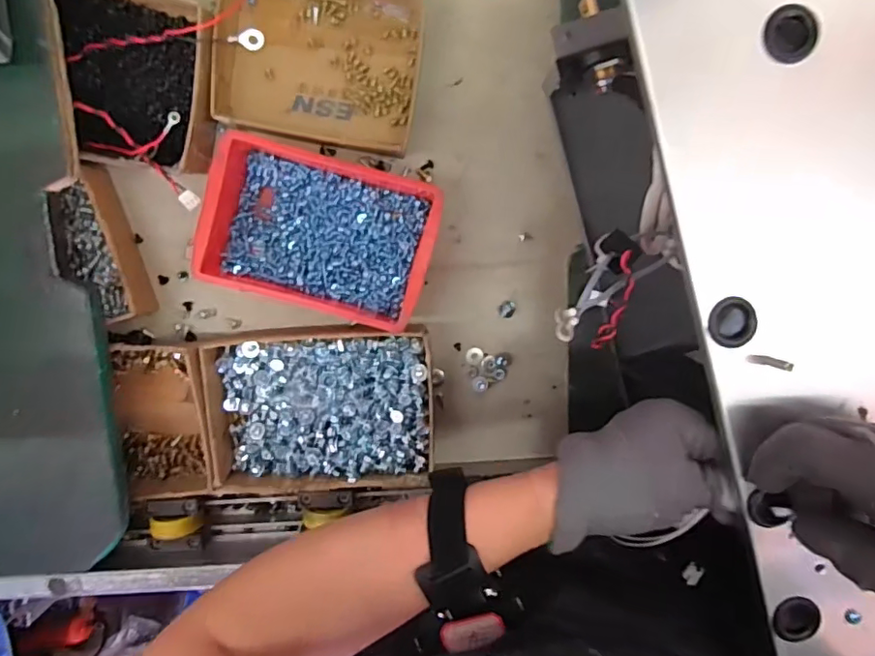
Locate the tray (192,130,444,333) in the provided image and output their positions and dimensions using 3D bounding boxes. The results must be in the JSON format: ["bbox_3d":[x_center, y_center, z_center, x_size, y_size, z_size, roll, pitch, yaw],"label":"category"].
[{"bbox_3d":[-0.105,-0.089,0.497,0.202,0.048,0.138,14,98,-2],"label":"tray"}]

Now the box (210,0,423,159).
[{"bbox_3d":[-0.106,-0.241,0.488,0.174,0.039,0.145,9,98,-2],"label":"box"}]

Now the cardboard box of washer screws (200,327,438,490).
[{"bbox_3d":[-0.110,0.080,0.525,0.208,0.044,0.154,-3,98,0],"label":"cardboard box of washer screws"}]

